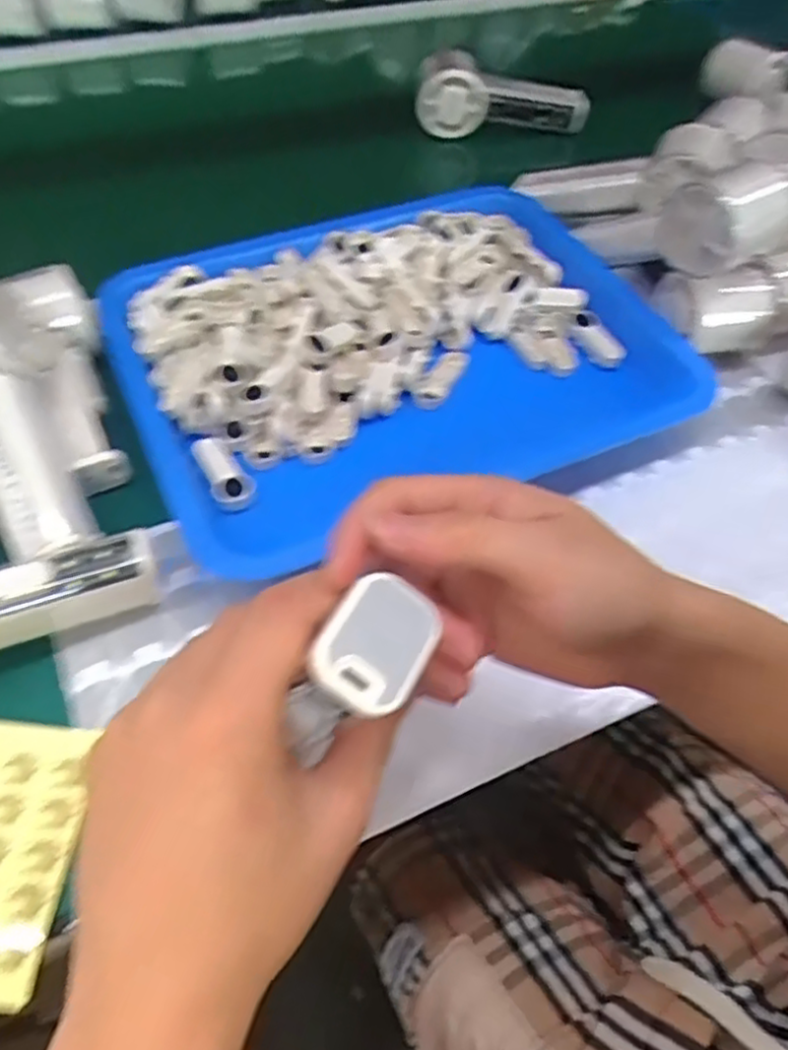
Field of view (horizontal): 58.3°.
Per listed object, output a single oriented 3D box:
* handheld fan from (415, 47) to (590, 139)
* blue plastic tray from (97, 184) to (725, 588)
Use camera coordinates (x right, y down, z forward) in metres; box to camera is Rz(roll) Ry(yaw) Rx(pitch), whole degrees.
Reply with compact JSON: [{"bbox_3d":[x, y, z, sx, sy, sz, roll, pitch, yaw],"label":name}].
[{"bbox_3d":[0.098,-0.390,0.643,0.159,0.055,0.039,0,55,-3],"label":"handheld fan"},{"bbox_3d":[0.003,-0.111,0.461,0.333,0.047,0.249,-19,58,-15],"label":"blue plastic tray"}]

